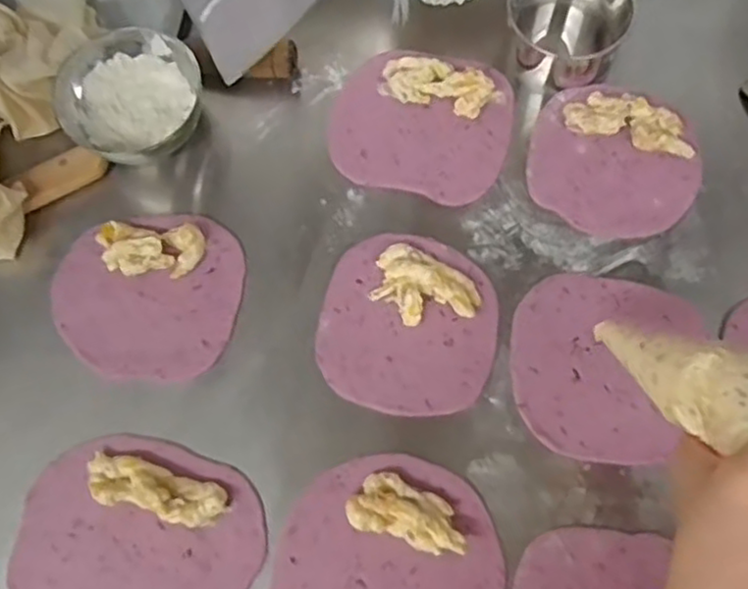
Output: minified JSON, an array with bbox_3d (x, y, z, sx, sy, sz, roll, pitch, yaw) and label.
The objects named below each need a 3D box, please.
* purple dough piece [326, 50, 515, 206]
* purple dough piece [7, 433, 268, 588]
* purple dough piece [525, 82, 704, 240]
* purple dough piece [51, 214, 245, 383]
[{"bbox_3d":[0.039,-0.142,0.569,0.142,0.016,0.124,13,74,5],"label":"purple dough piece"},{"bbox_3d":[-0.163,0.170,0.472,0.161,0.020,0.138,19,74,7],"label":"purple dough piece"},{"bbox_3d":[0.192,-0.111,0.557,0.129,0.013,0.123,0,73,1],"label":"purple dough piece"},{"bbox_3d":[-0.173,0.000,0.535,0.139,0.007,0.127,0,76,1],"label":"purple dough piece"}]

